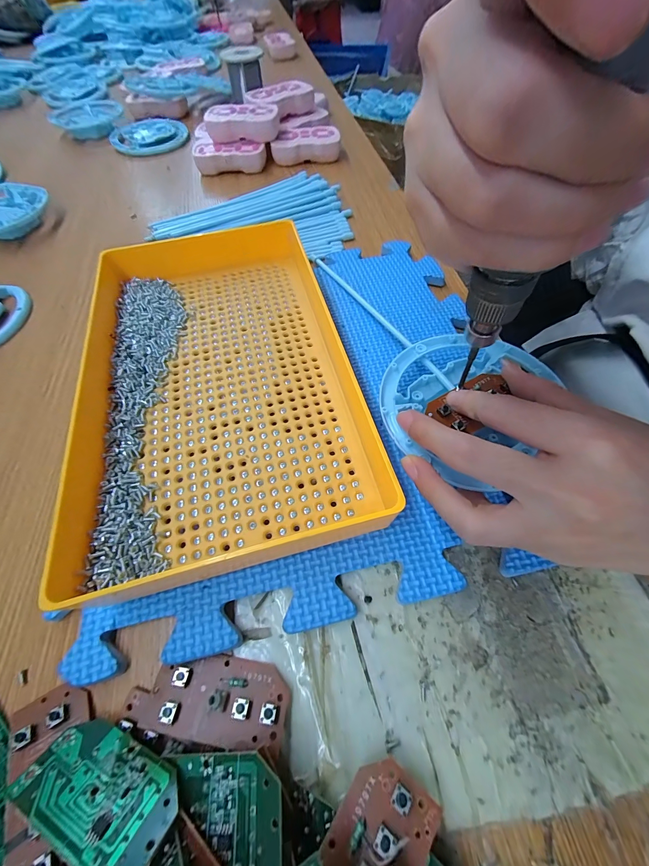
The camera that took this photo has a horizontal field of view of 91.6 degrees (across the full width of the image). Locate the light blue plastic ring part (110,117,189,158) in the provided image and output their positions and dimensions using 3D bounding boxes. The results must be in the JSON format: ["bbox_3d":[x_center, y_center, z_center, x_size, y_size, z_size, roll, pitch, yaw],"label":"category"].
[{"bbox_3d":[-0.250,-0.427,0.455,0.101,0.011,0.105,-1,61,1],"label":"light blue plastic ring part"}]

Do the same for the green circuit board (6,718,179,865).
[{"bbox_3d":[-0.080,0.127,0.113,0.060,0.004,0.030,7,19,22],"label":"green circuit board"}]

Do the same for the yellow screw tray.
[{"bbox_3d":[-0.068,-0.045,0.206,0.165,0.042,0.256,-13,61,-5],"label":"yellow screw tray"}]

